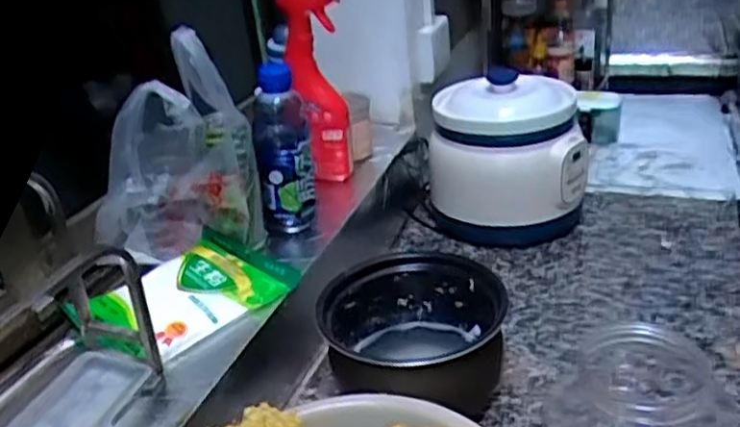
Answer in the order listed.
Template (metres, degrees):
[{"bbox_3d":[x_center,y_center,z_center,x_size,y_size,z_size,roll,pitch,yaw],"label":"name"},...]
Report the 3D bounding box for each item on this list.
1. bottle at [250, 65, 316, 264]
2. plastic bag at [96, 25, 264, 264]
[{"bbox_3d":[-0.110,-0.058,0.876,0.083,0.234,0.063,-12,27,-10],"label":"bottle"},{"bbox_3d":[-0.223,-0.041,0.776,0.183,0.253,0.098,-8,27,-3],"label":"plastic bag"}]

